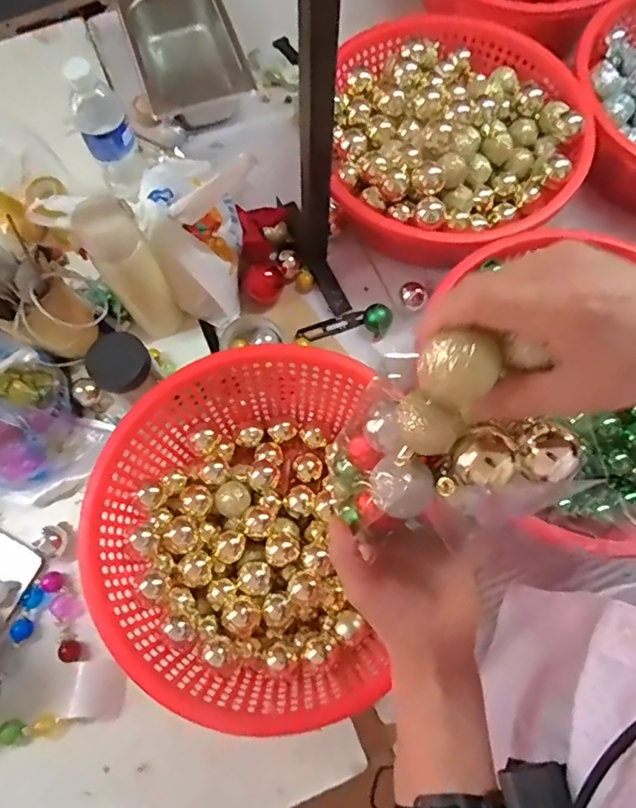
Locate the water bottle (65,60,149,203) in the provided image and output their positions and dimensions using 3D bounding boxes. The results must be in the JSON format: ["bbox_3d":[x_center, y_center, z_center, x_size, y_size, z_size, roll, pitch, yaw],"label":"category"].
[{"bbox_3d":[-0.265,-0.340,0.703,0.064,0.200,0.070,-31,74,-9],"label":"water bottle"}]

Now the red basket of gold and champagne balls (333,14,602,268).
[{"bbox_3d":[0.175,-0.354,0.741,0.348,0.134,0.361,0,72,1],"label":"red basket of gold and champagne balls"}]

